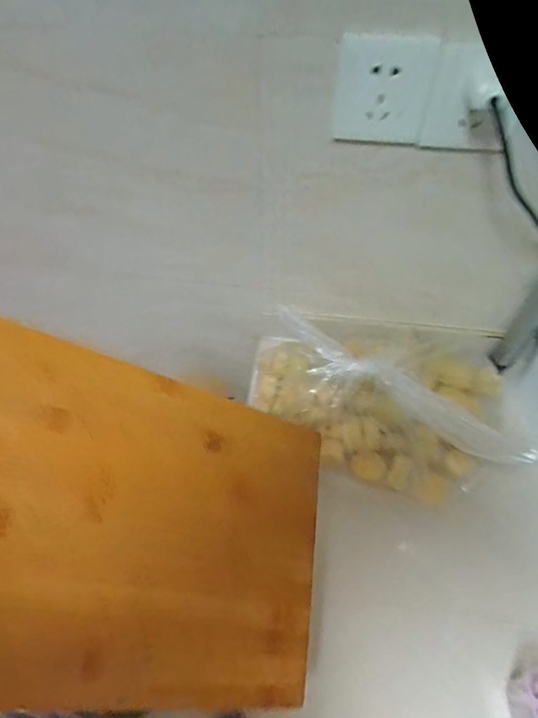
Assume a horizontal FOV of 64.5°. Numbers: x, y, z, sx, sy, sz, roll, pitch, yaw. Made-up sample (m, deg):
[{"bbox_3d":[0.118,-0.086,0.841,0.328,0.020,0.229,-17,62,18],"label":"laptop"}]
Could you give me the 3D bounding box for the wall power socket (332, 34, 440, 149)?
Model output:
[{"bbox_3d":[0.105,-0.244,0.392,0.081,0.084,0.017,-3,50,-5],"label":"wall power socket"}]

